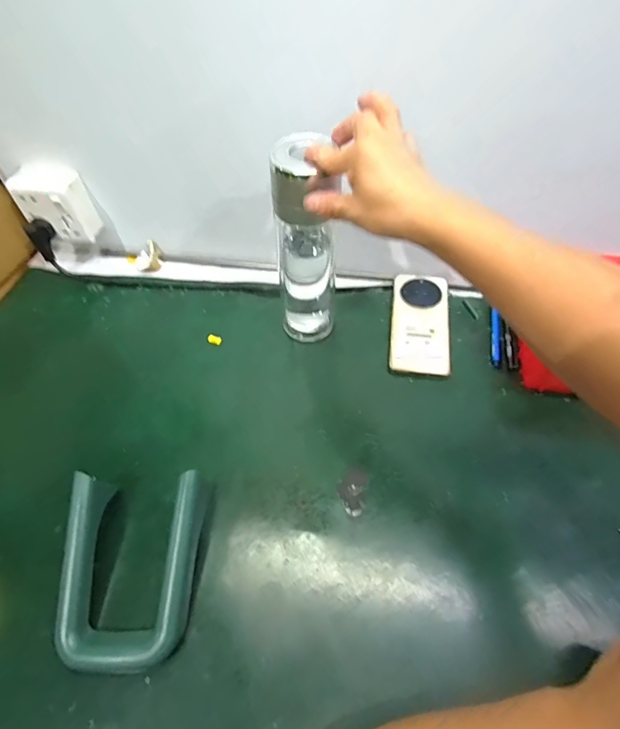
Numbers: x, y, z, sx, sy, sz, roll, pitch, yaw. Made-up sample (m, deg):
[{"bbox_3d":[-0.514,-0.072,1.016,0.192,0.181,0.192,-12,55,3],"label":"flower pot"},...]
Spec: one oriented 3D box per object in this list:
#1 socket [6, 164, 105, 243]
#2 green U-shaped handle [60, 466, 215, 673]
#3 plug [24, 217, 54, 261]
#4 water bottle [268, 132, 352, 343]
[{"bbox_3d":[-0.359,-0.227,0.594,0.097,0.091,0.051,7,54,7],"label":"socket"},{"bbox_3d":[-0.164,0.180,0.378,0.117,0.059,0.159,1,54,2],"label":"green U-shaped handle"},{"bbox_3d":[-0.385,-0.182,0.605,0.033,0.055,0.022,-34,59,-21],"label":"plug"},{"bbox_3d":[-0.003,-0.130,0.483,0.061,0.257,0.069,15,59,14],"label":"water bottle"}]

